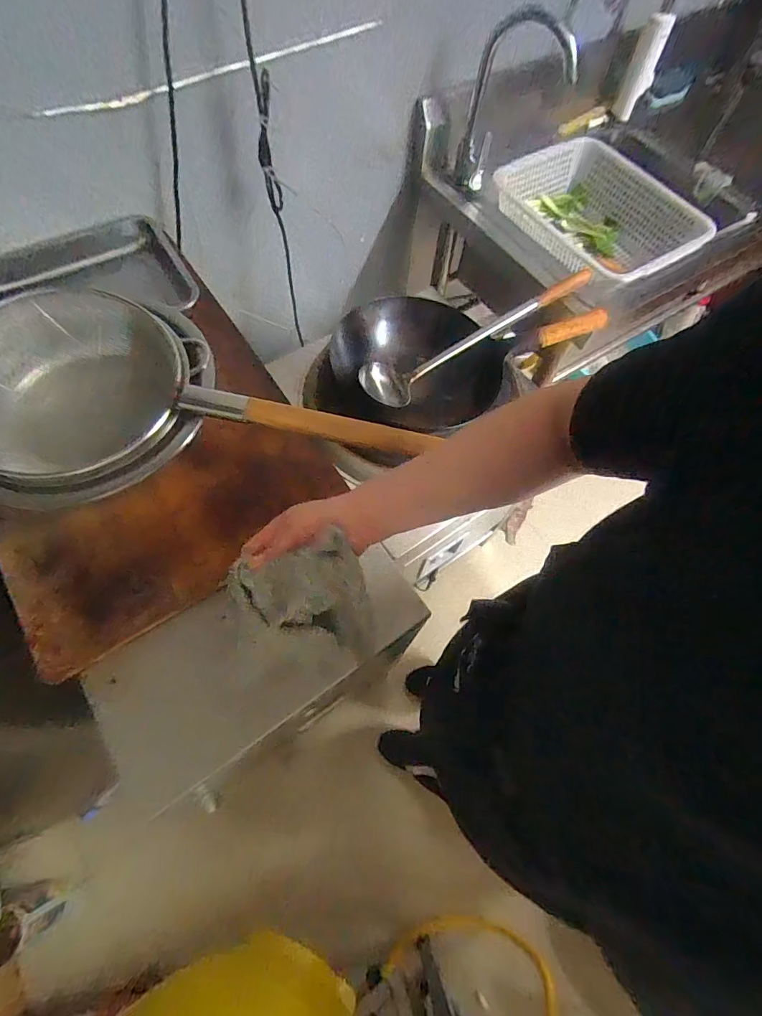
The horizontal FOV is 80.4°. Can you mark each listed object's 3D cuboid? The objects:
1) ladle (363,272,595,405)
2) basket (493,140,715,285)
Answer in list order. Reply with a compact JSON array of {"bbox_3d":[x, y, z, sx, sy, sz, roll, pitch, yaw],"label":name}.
[{"bbox_3d":[0.181,-0.322,0.832,0.472,0.057,0.093,-28,69,5],"label":"ladle"},{"bbox_3d":[0.470,-0.638,1.001,0.332,0.110,0.411,-35,72,-17],"label":"basket"}]

